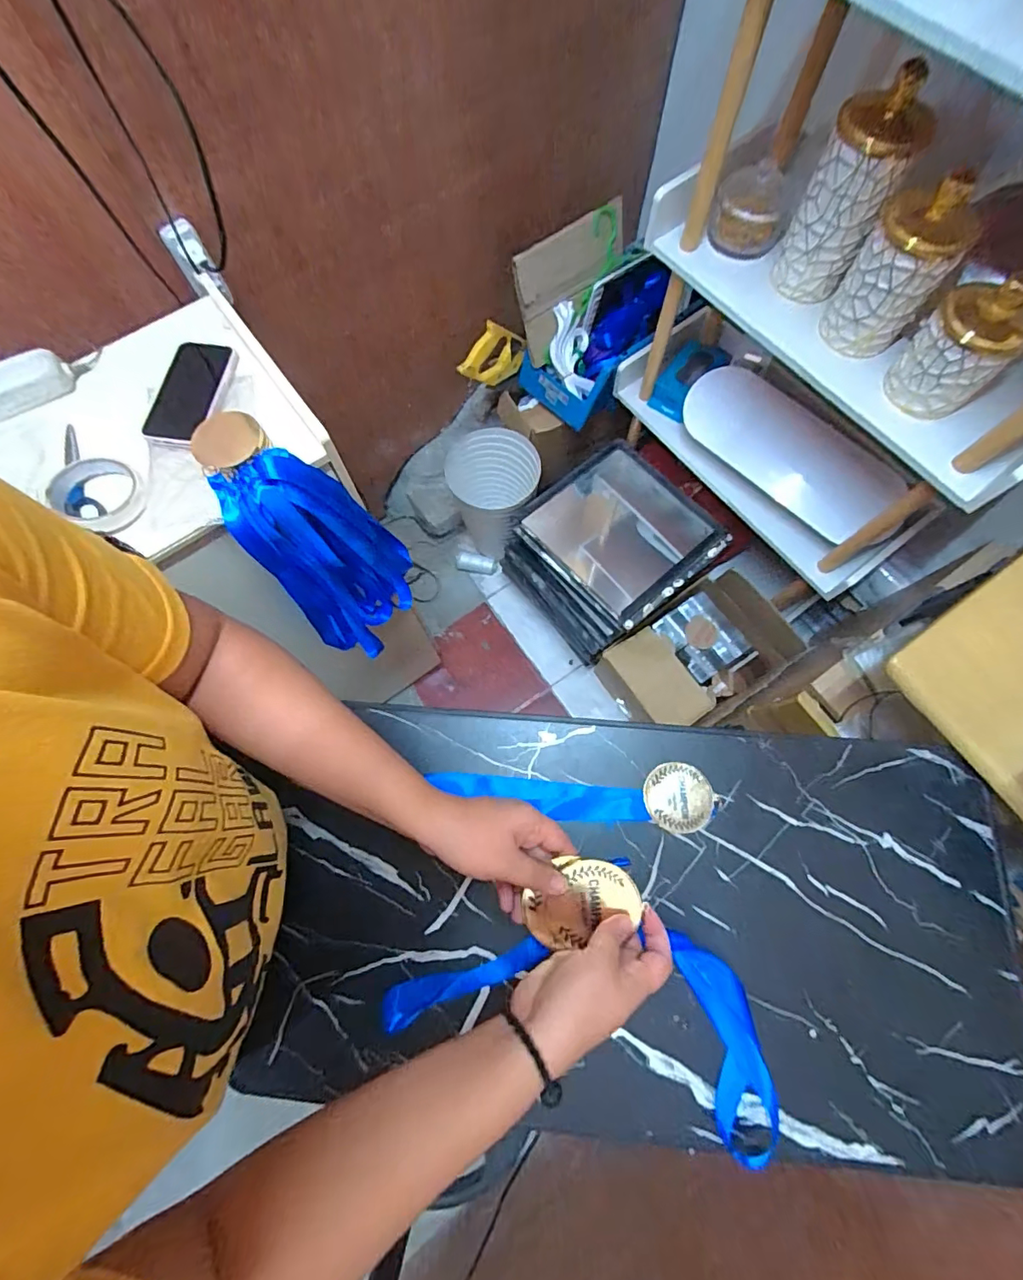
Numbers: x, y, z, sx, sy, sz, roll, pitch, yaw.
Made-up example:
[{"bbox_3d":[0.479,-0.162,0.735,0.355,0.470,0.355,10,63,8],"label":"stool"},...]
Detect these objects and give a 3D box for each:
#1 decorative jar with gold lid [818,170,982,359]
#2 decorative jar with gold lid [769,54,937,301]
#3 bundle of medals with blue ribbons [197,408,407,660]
[{"bbox_3d":[0.472,-0.452,0.633,0.101,0.174,0.088,37,77,12],"label":"decorative jar with gold lid"},{"bbox_3d":[0.419,-0.558,0.651,0.093,0.204,0.082,23,74,8],"label":"decorative jar with gold lid"},{"bbox_3d":[-0.255,-0.117,0.686,0.159,0.377,0.158,0,72,1],"label":"bundle of medals with blue ribbons"}]

